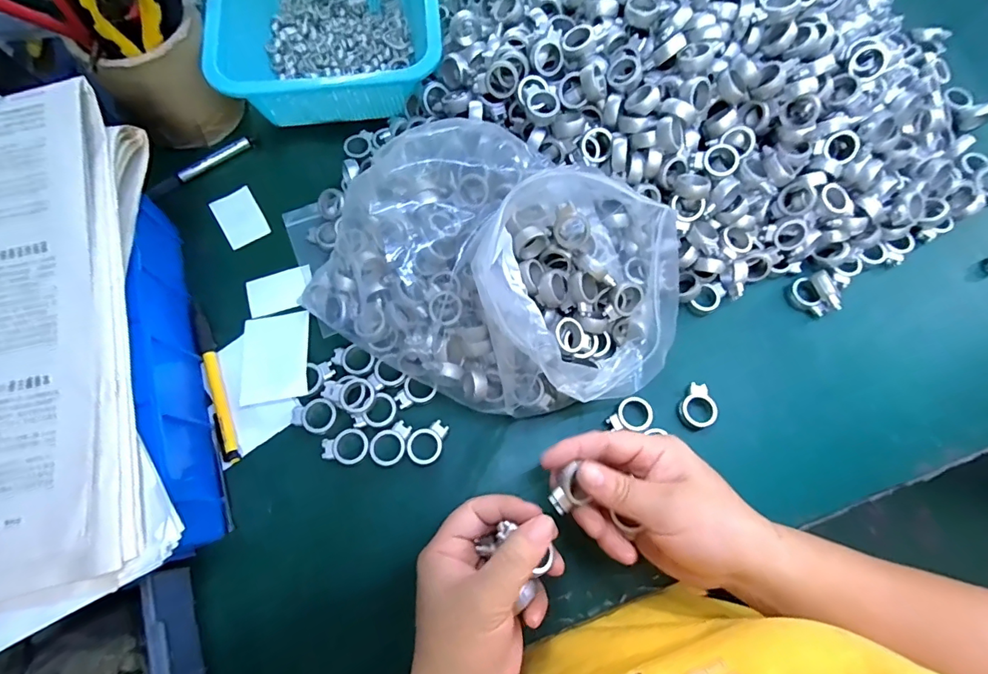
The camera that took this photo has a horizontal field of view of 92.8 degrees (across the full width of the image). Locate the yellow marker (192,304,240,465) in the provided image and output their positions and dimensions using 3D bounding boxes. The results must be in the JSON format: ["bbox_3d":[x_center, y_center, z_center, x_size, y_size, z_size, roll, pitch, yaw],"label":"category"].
[{"bbox_3d":[-0.215,0.034,0.363,0.013,0.007,0.130,-20,72,-6],"label":"yellow marker"}]

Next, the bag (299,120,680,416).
[{"bbox_3d":[0.005,-0.056,0.356,0.260,0.077,0.200,24,73,8],"label":"bag"}]

